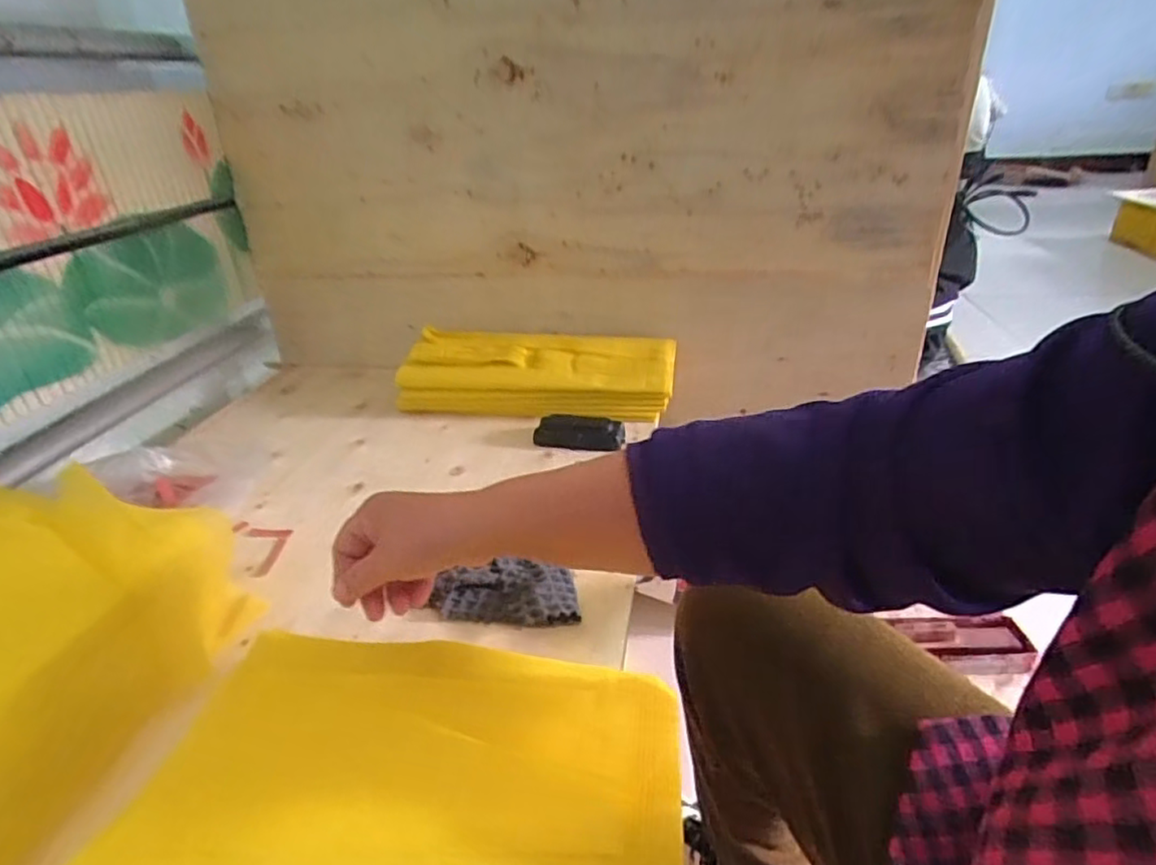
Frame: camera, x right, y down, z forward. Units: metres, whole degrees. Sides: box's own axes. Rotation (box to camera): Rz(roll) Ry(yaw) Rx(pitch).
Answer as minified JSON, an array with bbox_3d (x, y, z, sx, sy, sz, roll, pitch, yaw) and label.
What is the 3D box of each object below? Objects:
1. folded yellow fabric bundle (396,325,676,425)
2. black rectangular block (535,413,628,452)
[{"bbox_3d":[-0.054,-0.079,0.885,0.374,0.081,0.132,1,29,8],"label":"folded yellow fabric bundle"},{"bbox_3d":[0.001,-0.001,0.778,0.111,0.026,0.048,3,29,11],"label":"black rectangular block"}]

